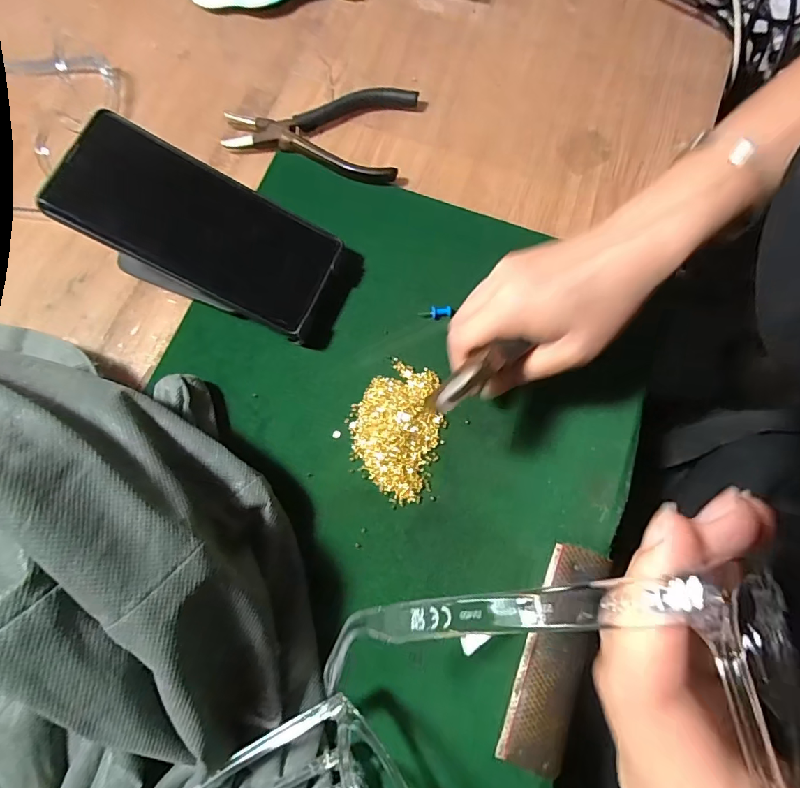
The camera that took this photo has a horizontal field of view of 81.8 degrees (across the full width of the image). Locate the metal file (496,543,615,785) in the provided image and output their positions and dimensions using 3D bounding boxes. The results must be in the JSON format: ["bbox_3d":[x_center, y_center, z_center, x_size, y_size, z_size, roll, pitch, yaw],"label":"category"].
[{"bbox_3d":[0.089,0.146,0.260,0.034,0.009,0.117,20,76,6],"label":"metal file"}]

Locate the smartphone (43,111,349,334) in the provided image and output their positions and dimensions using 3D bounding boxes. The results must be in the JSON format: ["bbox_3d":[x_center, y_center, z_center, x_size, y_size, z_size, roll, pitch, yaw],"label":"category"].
[{"bbox_3d":[-0.123,-0.105,0.290,0.161,0.011,0.076,26,76,-14],"label":"smartphone"}]

